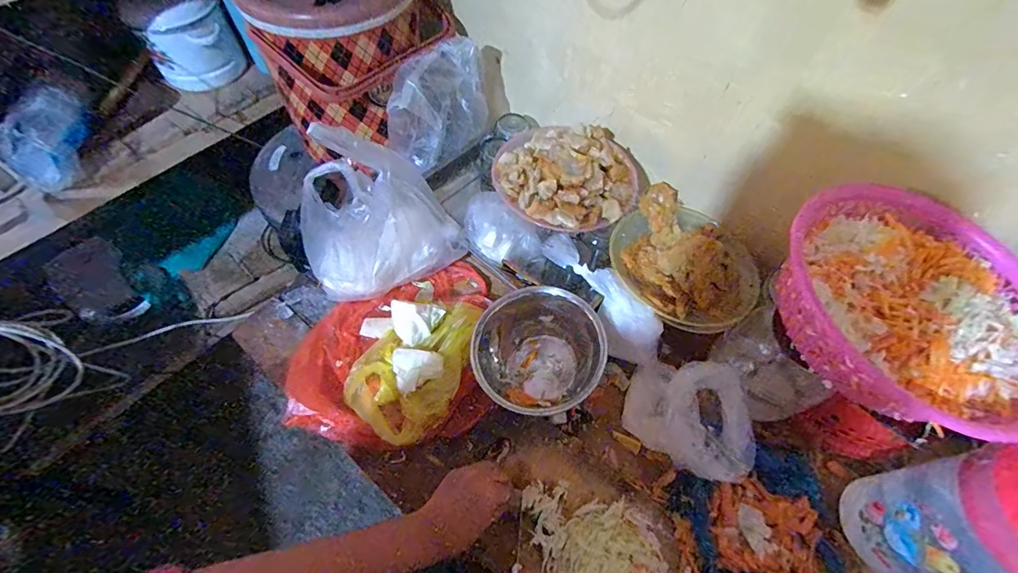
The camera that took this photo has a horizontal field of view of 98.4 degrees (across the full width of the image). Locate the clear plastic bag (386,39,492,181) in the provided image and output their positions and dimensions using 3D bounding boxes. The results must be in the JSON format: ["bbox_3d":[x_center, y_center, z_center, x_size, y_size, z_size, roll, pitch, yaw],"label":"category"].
[{"bbox_3d":[-0.117,-0.307,0.770,0.114,0.152,0.183,22,61,8],"label":"clear plastic bag"}]

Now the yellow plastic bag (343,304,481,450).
[{"bbox_3d":[-0.131,0.103,0.614,0.144,0.038,0.212,22,61,8],"label":"yellow plastic bag"}]

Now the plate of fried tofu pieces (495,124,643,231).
[{"bbox_3d":[0.088,-0.172,0.648,0.211,0.062,0.188,4,60,-2],"label":"plate of fried tofu pieces"}]

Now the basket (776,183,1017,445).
[{"bbox_3d":[0.403,0.014,0.427,0.242,0.077,0.252,-18,63,-14],"label":"basket"}]

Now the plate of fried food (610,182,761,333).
[{"bbox_3d":[0.259,-0.047,0.642,0.199,0.068,0.221,-36,69,-22],"label":"plate of fried food"}]

